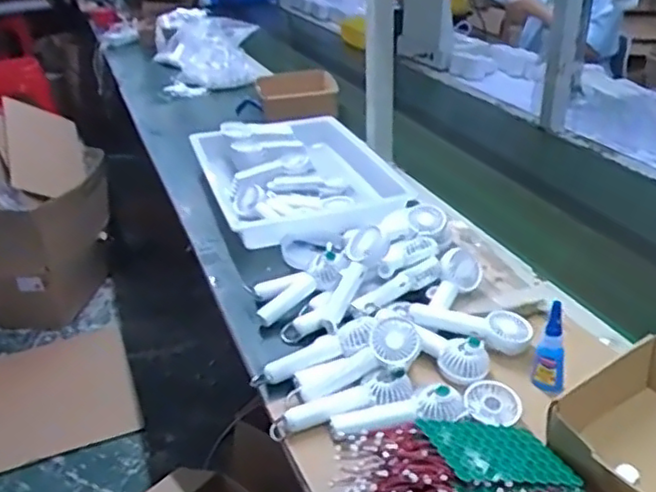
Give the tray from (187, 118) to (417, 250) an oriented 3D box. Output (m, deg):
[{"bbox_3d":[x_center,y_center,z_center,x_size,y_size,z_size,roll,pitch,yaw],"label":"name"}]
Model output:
[{"bbox_3d":[-0.049,-0.146,1.253,0.349,0.068,0.443,-12,30,-15],"label":"tray"}]

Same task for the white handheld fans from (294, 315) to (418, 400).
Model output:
[{"bbox_3d":[0.034,0.132,0.756,0.147,0.033,0.057,-29,31,4],"label":"white handheld fans"}]

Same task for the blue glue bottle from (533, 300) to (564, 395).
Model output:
[{"bbox_3d":[0.250,0.117,0.740,0.032,0.112,0.030,7,31,18],"label":"blue glue bottle"}]

